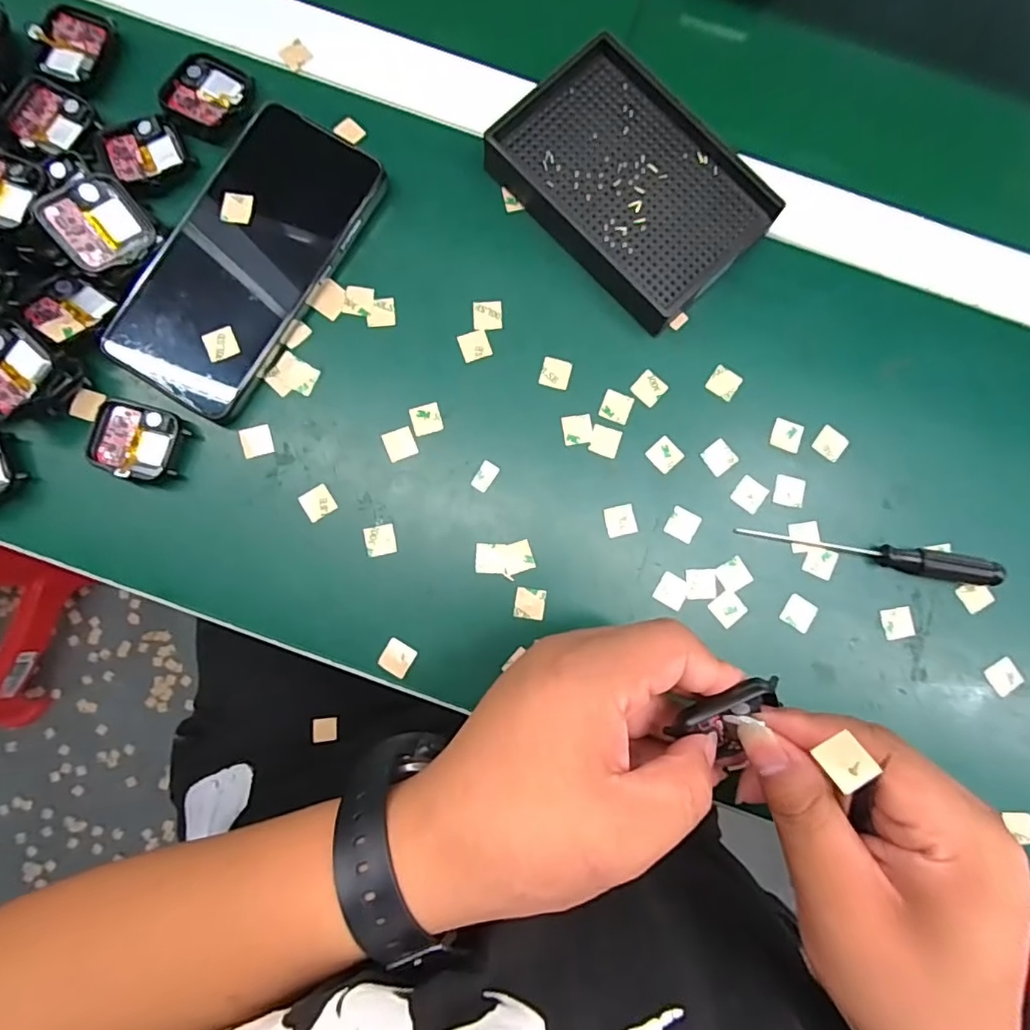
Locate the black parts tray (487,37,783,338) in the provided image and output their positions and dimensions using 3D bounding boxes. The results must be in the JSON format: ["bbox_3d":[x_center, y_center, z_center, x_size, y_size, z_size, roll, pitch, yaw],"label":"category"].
[{"bbox_3d":[0.061,-0.178,0.306,0.137,0.026,0.092,44,83,3],"label":"black parts tray"}]

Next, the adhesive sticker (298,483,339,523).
[{"bbox_3d":[-0.103,-0.006,0.297,0.016,0.004,0.016,-33,88,-14],"label":"adhesive sticker"}]

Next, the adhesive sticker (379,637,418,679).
[{"bbox_3d":[-0.060,0.073,0.288,0.016,0.004,0.016,30,83,2],"label":"adhesive sticker"}]

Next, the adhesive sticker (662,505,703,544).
[{"bbox_3d":[0.089,0.005,0.297,0.016,0.004,0.016,30,83,2],"label":"adhesive sticker"}]

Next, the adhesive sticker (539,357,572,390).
[{"bbox_3d":[0.022,-0.077,0.306,0.016,0.004,0.016,12,84,0],"label":"adhesive sticker"}]

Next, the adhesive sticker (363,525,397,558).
[{"bbox_3d":[-0.070,0.013,0.296,0.016,0.004,0.016,-8,83,-8],"label":"adhesive sticker"}]

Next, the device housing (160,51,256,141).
[{"bbox_3d":[-0.167,-0.229,0.309,0.042,0.008,0.046,21,83,0],"label":"device housing"}]

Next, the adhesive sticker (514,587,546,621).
[{"bbox_3d":[0.008,0.046,0.294,0.015,0.004,0.015,8,82,-3],"label":"adhesive sticker"}]

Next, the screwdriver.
[{"bbox_3d":[0.182,0.021,0.292,0.129,0.017,0.014,9,83,-1],"label":"screwdriver"}]

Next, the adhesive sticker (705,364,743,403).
[{"bbox_3d":[0.113,-0.072,0.307,0.016,0.004,0.017,32,86,4],"label":"adhesive sticker"}]

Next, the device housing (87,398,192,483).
[{"bbox_3d":[-0.195,-0.038,0.293,0.046,0.008,0.038,15,83,0],"label":"device housing"}]

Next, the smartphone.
[{"bbox_3d":[-0.143,-0.135,0.300,0.079,0.016,0.160,31,83,2],"label":"smartphone"}]

